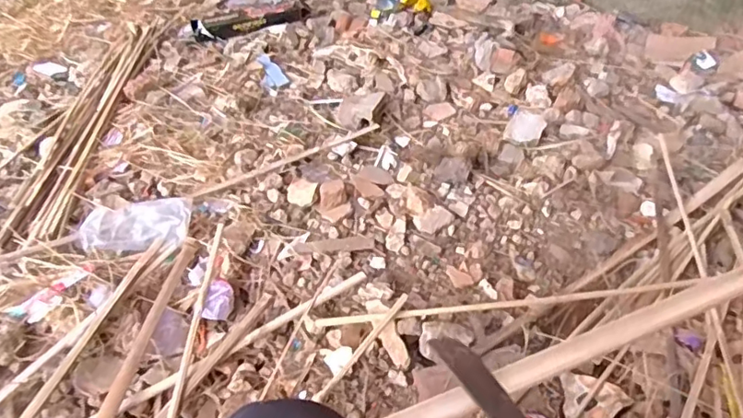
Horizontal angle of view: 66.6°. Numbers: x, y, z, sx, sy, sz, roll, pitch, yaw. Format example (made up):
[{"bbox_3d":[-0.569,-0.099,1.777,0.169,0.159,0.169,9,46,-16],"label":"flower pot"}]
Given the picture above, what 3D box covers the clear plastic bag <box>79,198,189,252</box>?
[{"bbox_3d":[-0.465,0.034,1.129,0.200,0.058,0.129,0,42,0],"label":"clear plastic bag"}]

